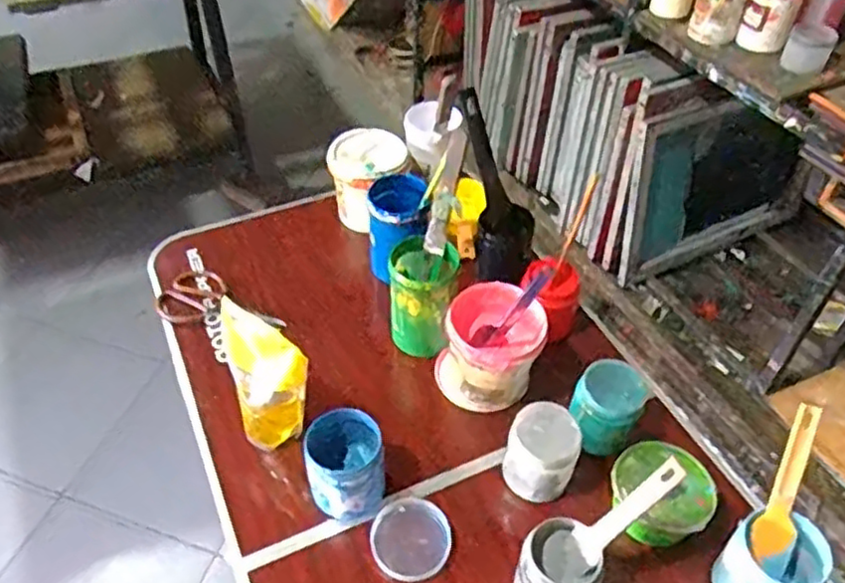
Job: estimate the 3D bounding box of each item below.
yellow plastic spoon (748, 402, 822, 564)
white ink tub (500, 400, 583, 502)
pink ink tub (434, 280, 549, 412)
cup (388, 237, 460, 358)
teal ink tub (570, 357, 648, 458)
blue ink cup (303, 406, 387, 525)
[{"bbox_3d":[0.384,0.204,0.735,0.043,0.173,0.022,15,9,13],"label":"yellow plastic spoon"},{"bbox_3d":[0.144,0.192,0.842,0.079,0.081,0.085,1,46,-1],"label":"white ink tub"},{"bbox_3d":[0.087,0.073,0.936,0.114,0.141,0.128,-16,48,-16],"label":"pink ink tub"},{"bbox_3d":[-0.001,0.015,0.998,0.096,0.149,0.096,9,46,7],"label":"cup"},{"bbox_3d":[0.229,0.145,0.874,0.080,0.091,0.086,1,46,-1],"label":"teal ink tub"},{"bbox_3d":[-0.090,0.211,0.832,0.089,0.101,0.095,1,46,-1],"label":"blue ink cup"}]

